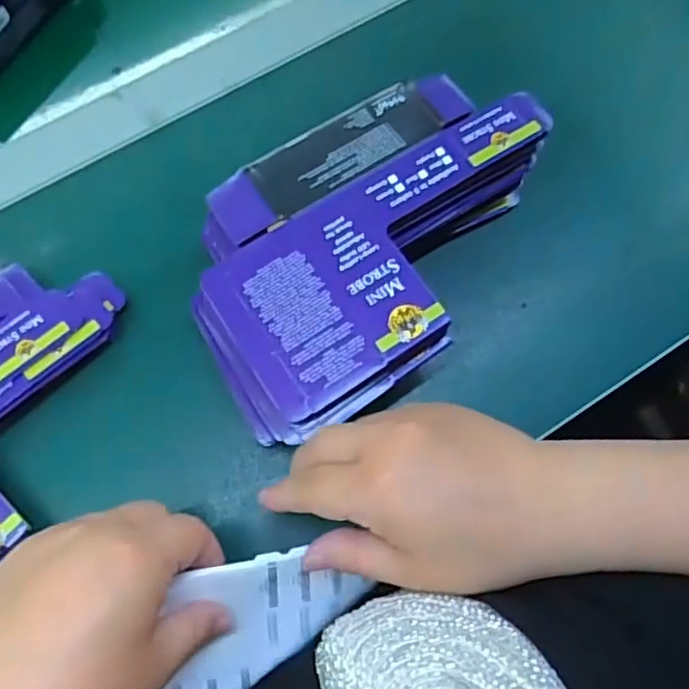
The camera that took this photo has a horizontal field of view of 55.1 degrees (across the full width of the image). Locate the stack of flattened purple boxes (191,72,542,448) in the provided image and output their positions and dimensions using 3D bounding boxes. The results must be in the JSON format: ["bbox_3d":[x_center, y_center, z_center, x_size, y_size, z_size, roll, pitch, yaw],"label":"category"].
[{"bbox_3d":[0.020,-0.056,0.379,0.220,0.077,0.140,-34,79,-7],"label":"stack of flattened purple boxes"}]

